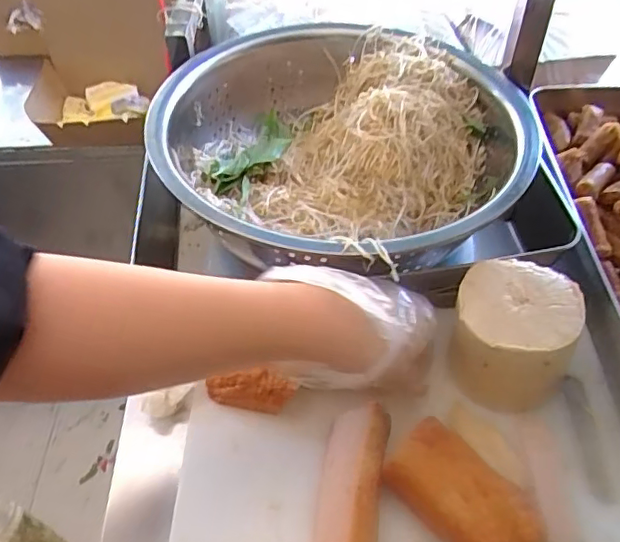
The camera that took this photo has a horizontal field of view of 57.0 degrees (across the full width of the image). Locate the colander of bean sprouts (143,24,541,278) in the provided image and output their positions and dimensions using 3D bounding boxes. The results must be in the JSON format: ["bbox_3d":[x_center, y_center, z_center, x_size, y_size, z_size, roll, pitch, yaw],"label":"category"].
[{"bbox_3d":[0.029,-0.133,0.603,0.362,0.104,0.352,-1,51,2],"label":"colander of bean sprouts"}]

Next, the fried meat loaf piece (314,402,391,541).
[{"bbox_3d":[0.029,0.165,0.417,0.046,0.046,0.135,7,52,8],"label":"fried meat loaf piece"}]

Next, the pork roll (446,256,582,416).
[{"bbox_3d":[0.161,0.054,0.468,0.094,0.088,0.104,15,53,14],"label":"pork roll"}]

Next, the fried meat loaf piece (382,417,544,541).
[{"bbox_3d":[0.108,0.164,0.406,0.059,0.051,0.111,-38,59,-25],"label":"fried meat loaf piece"}]

